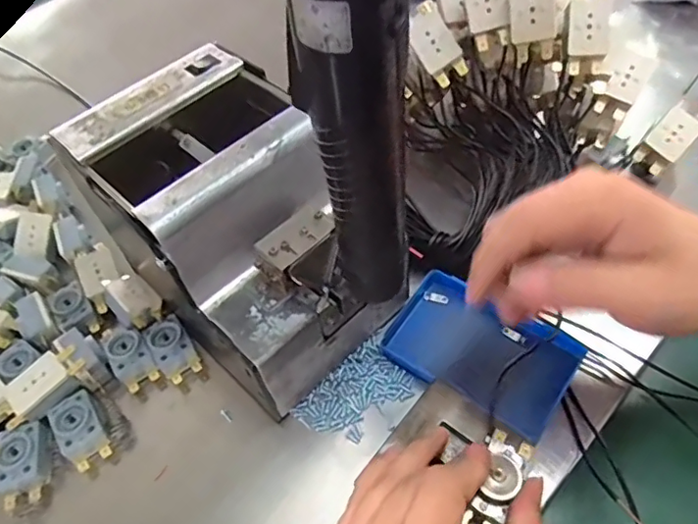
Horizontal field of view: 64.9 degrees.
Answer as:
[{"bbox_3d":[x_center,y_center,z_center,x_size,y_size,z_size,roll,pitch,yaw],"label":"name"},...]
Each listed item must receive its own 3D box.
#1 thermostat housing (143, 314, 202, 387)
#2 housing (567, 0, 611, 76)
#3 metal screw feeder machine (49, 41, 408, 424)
[{"bbox_3d":[-0.120,0.059,0.377,0.026,0.014,0.043,-30,57,-16],"label":"thermostat housing"},{"bbox_3d":[0.158,-0.156,0.366,0.024,0.015,0.057,0,94,6],"label":"housing"},{"bbox_3d":[-0.071,-0.023,0.346,0.130,0.136,0.183,-34,58,-18],"label":"metal screw feeder machine"}]

